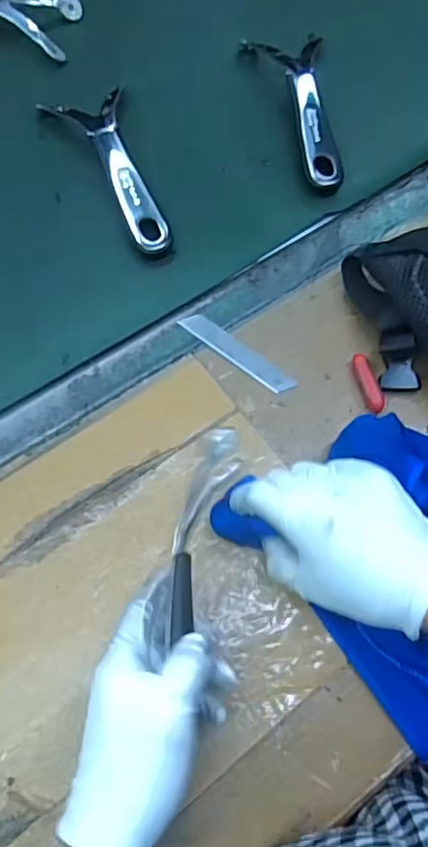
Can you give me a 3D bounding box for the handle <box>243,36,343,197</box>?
[{"bbox_3d":[0.076,-0.298,0.559,0.069,0.025,0.188,-4,68,-3],"label":"handle"}]

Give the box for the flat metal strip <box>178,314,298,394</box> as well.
[{"bbox_3d":[0.019,-0.057,0.473,0.103,0.004,0.020,37,71,12],"label":"flat metal strip"}]

